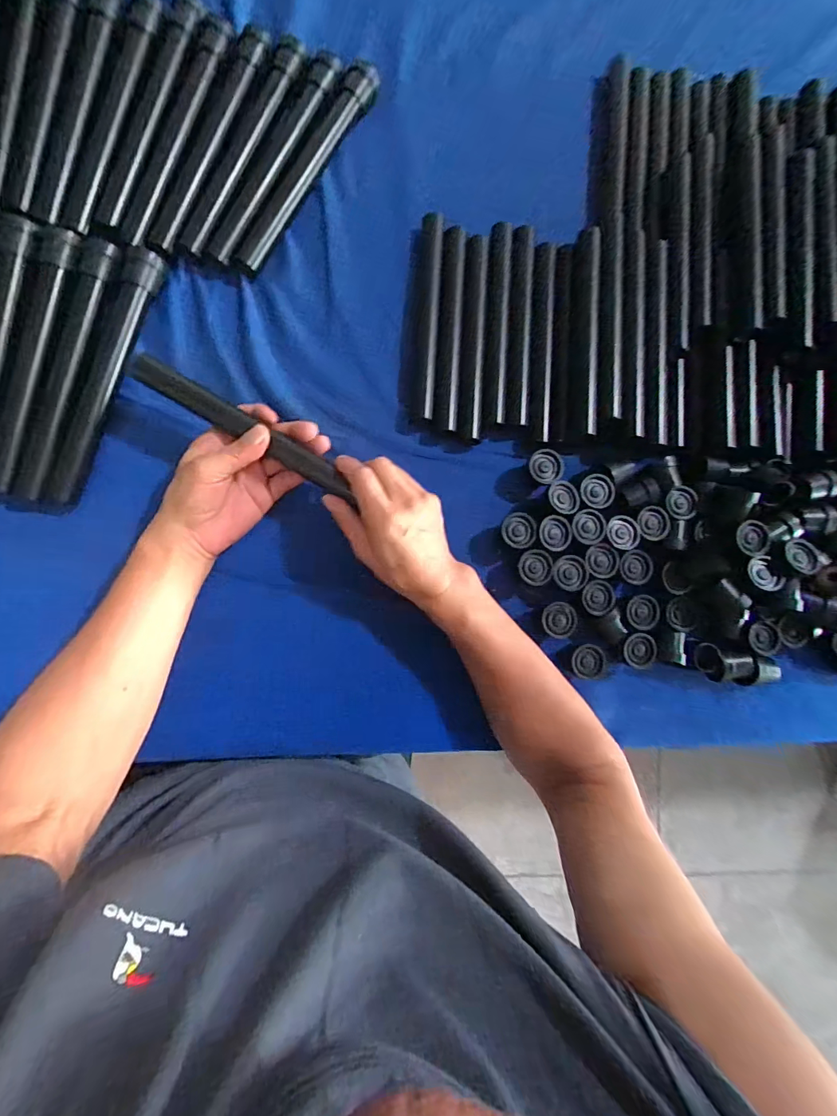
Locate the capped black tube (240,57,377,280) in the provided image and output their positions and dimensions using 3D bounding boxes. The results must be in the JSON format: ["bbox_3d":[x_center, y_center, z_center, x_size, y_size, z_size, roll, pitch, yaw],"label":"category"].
[{"bbox_3d":[-0.115,-0.397,0.452,0.030,0.024,0.247,32,82,-5],"label":"capped black tube"}]

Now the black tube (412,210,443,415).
[{"bbox_3d":[0.009,-0.252,0.461,0.022,0.018,0.214,4,85,-8],"label":"black tube"}]

